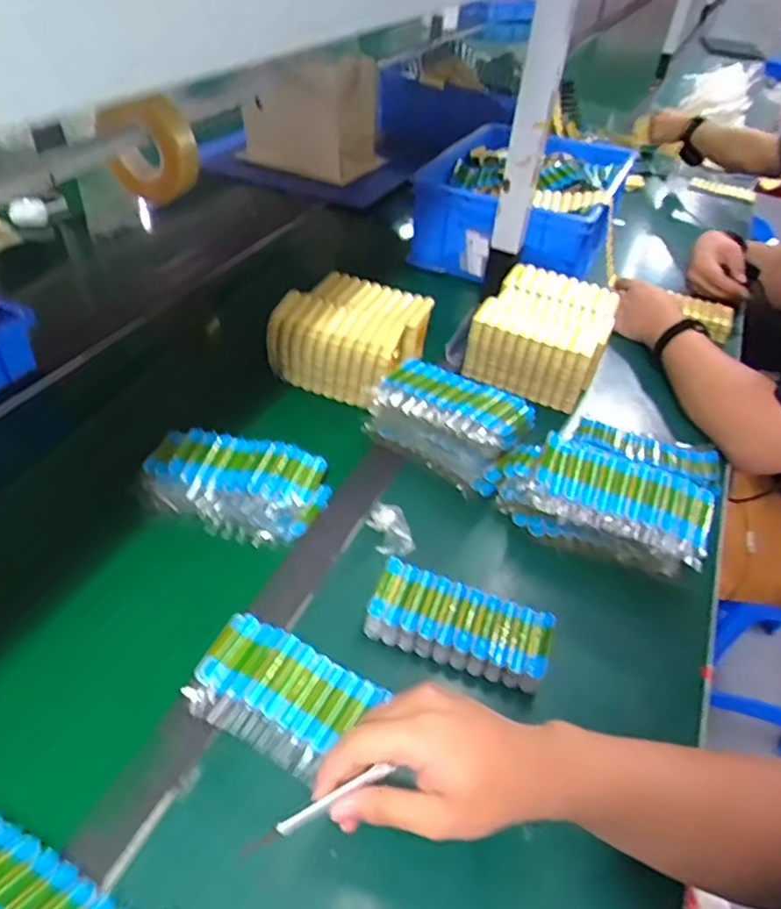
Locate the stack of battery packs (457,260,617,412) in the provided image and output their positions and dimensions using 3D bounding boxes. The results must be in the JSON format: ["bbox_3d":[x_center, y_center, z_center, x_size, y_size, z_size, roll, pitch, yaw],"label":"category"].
[{"bbox_3d":[0.216,-0.171,0.857,0.166,0.087,0.196,22,46,18],"label":"stack of battery packs"}]

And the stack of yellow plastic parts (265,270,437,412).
[{"bbox_3d":[-0.049,-0.156,0.810,0.162,0.090,0.175,19,45,15],"label":"stack of yellow plastic parts"}]

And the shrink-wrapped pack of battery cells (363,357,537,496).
[{"bbox_3d":[0.064,-0.040,0.699,0.168,0.085,0.089,30,49,24],"label":"shrink-wrapped pack of battery cells"}]

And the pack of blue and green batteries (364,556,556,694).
[{"bbox_3d":[0.061,0.150,0.539,0.155,0.036,0.065,16,45,12],"label":"pack of blue and green batteries"}]

